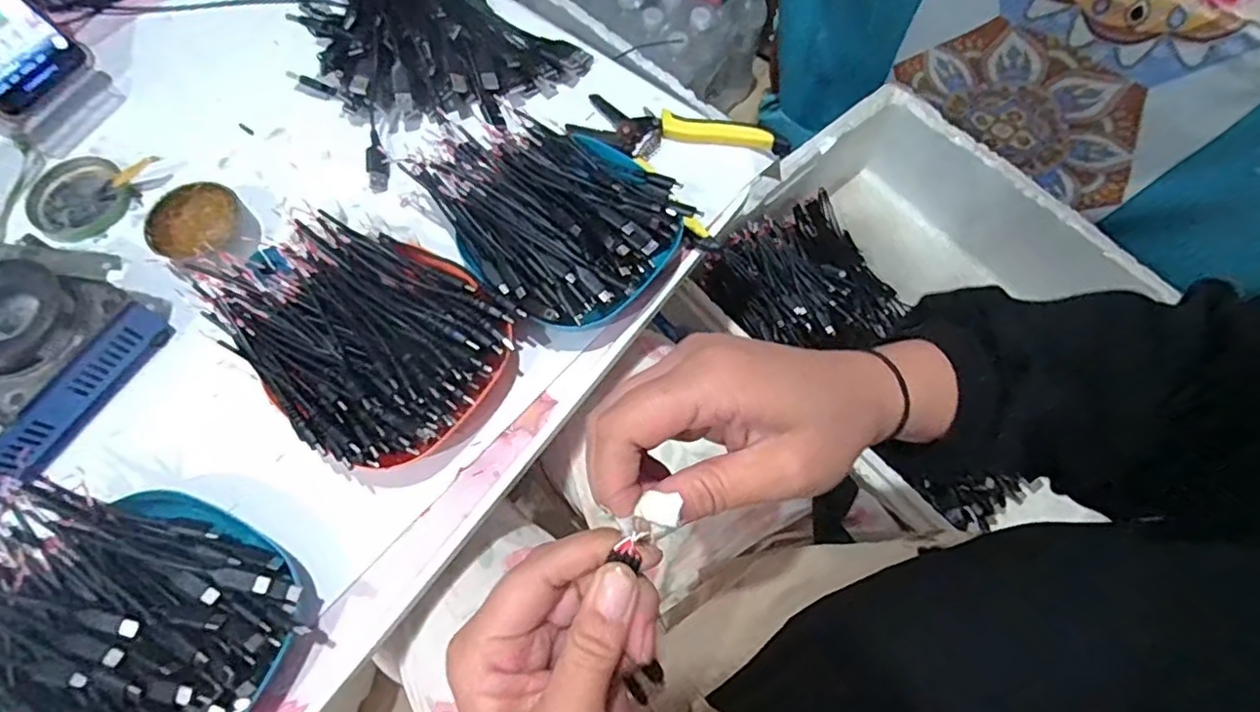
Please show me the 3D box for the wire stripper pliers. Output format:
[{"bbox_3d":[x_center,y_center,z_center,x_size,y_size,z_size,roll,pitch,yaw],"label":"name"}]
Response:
[{"bbox_3d":[0.030,-0.161,0.484,0.154,0.017,0.114,35,72,10],"label":"wire stripper pliers"}]

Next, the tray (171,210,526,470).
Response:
[{"bbox_3d":[-0.169,-0.019,0.397,0.174,0.061,0.133,38,72,11],"label":"tray"}]

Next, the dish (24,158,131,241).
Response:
[{"bbox_3d":[-0.413,-0.118,0.466,0.063,0.011,0.072,-38,76,-15],"label":"dish"}]

